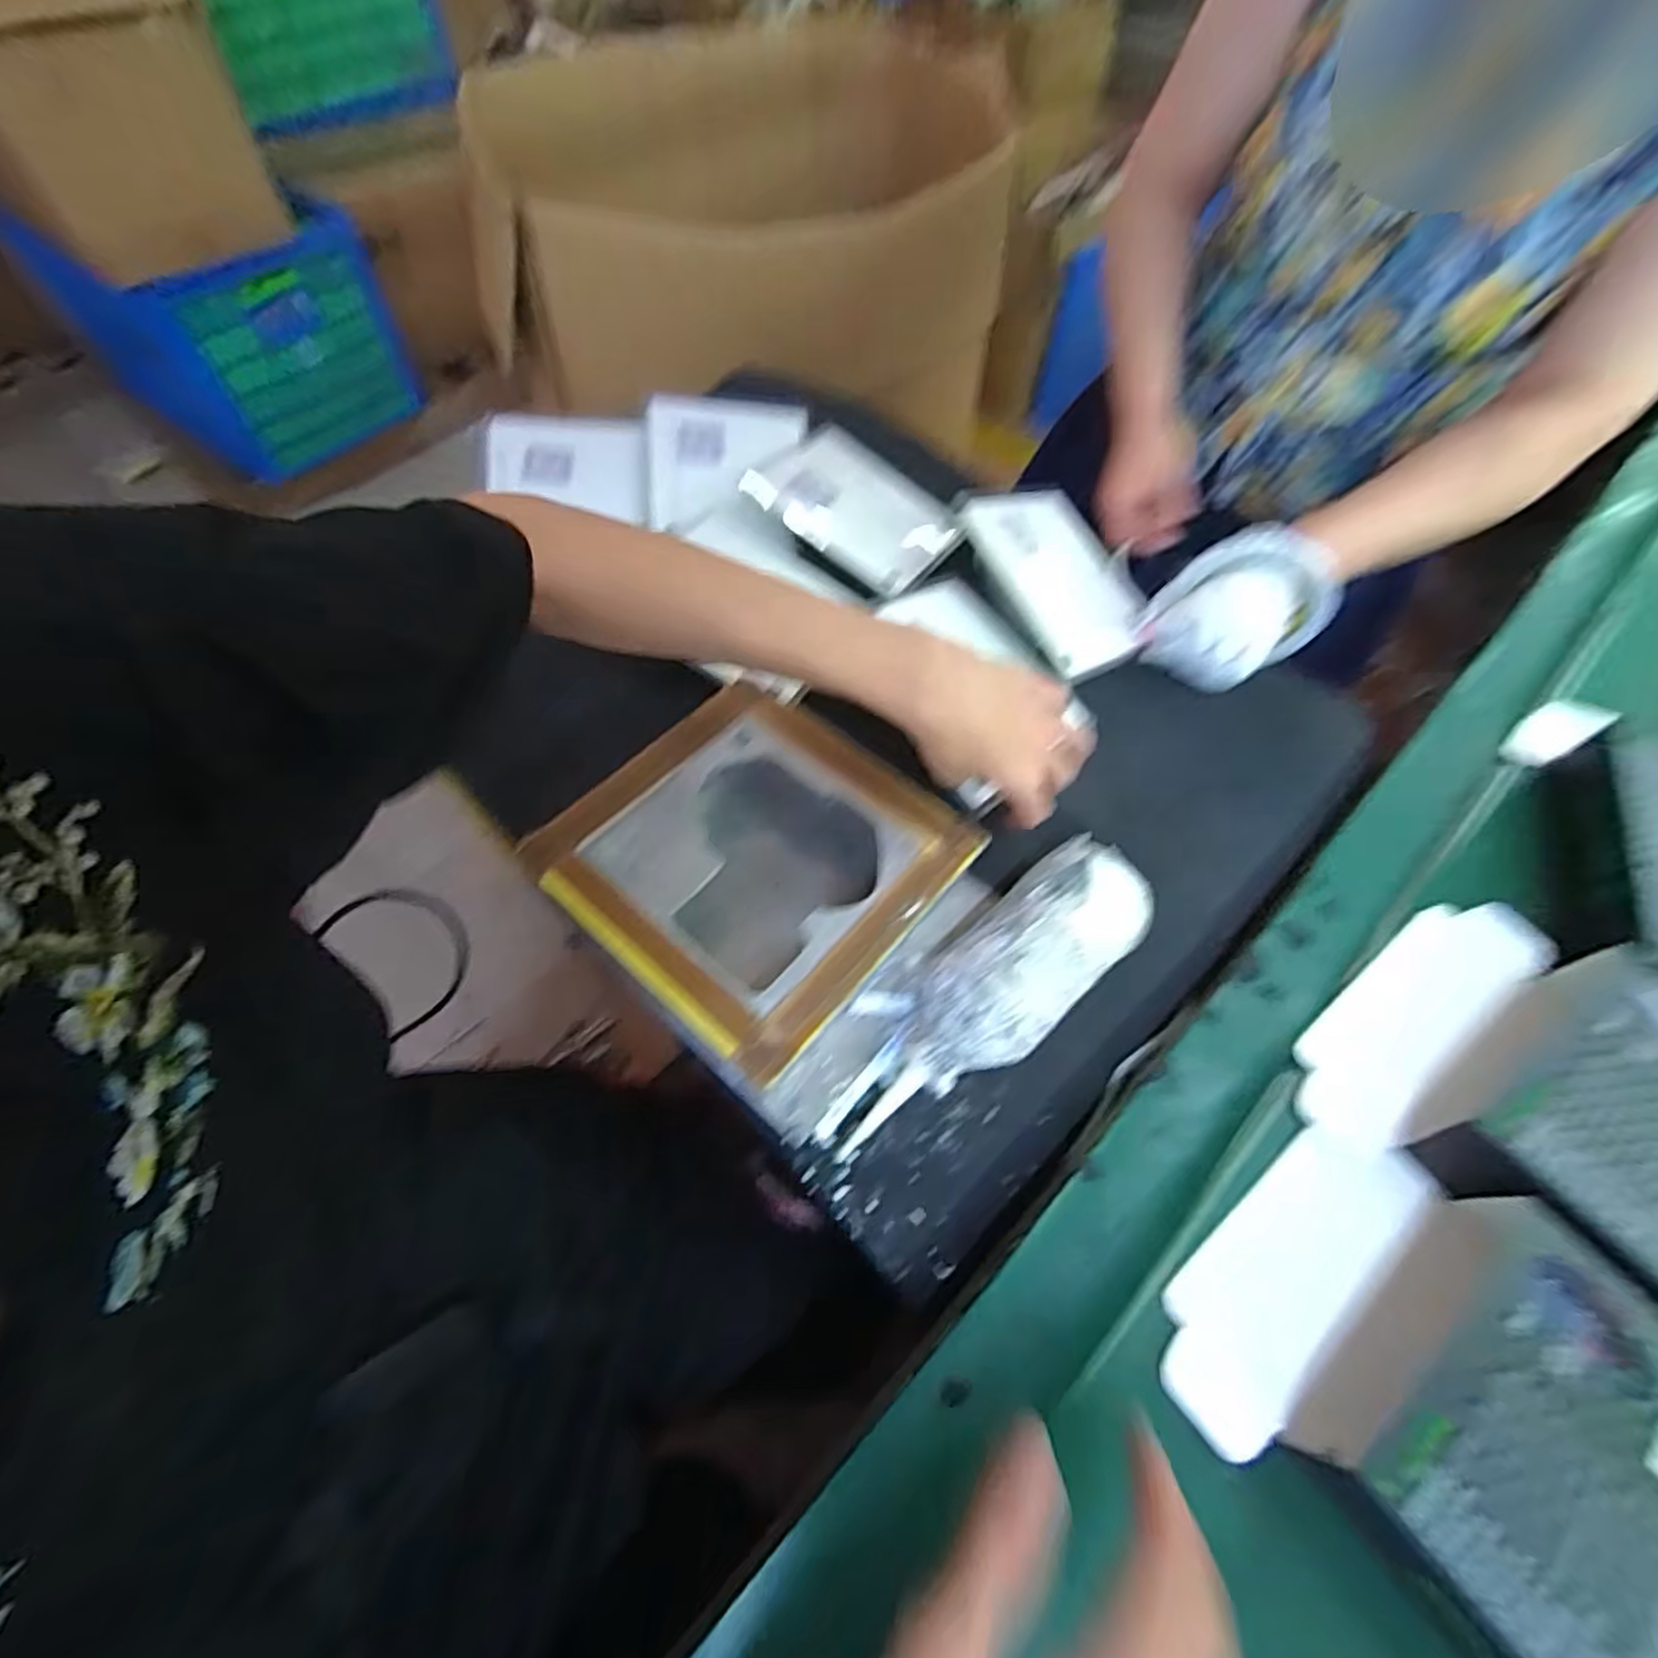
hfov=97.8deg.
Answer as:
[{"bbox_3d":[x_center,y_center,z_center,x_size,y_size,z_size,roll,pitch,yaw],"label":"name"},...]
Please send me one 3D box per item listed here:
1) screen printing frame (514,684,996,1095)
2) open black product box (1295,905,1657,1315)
[{"bbox_3d":[-0.047,0.014,0.449,0.207,0.012,0.199,37,65,18],"label":"screen printing frame"},{"bbox_3d":[0.407,0.153,0.378,0.190,0.068,0.232,-33,66,-19],"label":"open black product box"}]

